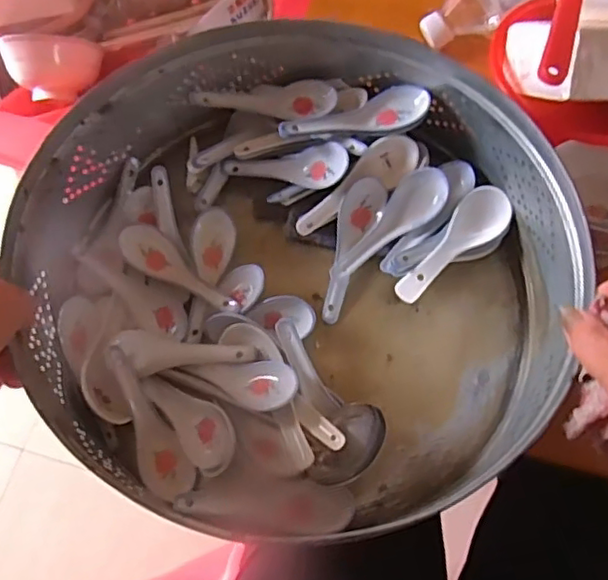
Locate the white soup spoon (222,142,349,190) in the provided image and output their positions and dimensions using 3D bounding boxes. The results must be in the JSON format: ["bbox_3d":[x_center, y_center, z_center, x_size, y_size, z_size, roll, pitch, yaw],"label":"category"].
[{"bbox_3d":[-0.014,-0.108,0.536,0.117,0.026,0.036,3,69,23],"label":"white soup spoon"}]

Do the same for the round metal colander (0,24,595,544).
[{"bbox_3d":[-0.008,-0.018,0.482,0.386,0.114,0.381,-1,70,2],"label":"round metal colander"}]

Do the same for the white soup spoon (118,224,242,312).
[{"bbox_3d":[-0.105,-0.016,0.518,0.121,0.021,0.035,35,74,13],"label":"white soup spoon"}]

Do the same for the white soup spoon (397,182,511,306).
[{"bbox_3d":[0.123,-0.037,0.494,0.041,0.026,0.133,38,75,14],"label":"white soup spoon"}]

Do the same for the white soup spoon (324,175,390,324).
[{"bbox_3d":[0.039,-0.033,0.518,0.034,0.022,0.122,16,83,7],"label":"white soup spoon"}]

